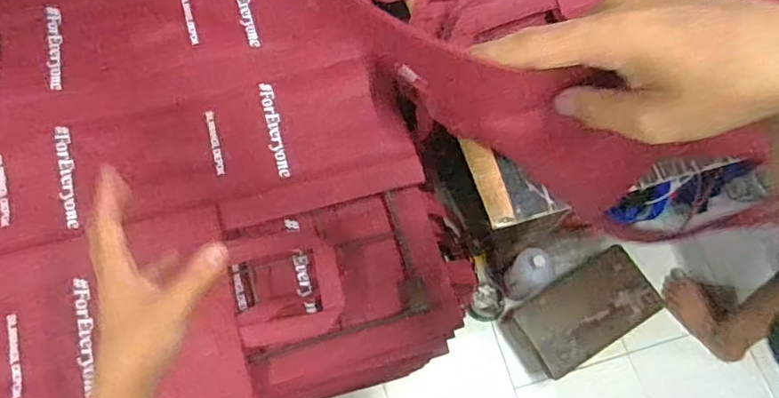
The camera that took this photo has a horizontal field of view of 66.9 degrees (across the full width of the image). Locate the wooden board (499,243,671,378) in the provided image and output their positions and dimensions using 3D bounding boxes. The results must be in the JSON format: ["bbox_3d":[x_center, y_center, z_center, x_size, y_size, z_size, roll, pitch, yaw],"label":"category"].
[{"bbox_3d":[0.462,0.274,1.423,0.352,0.161,0.188,-27,72,-13],"label":"wooden board"}]

